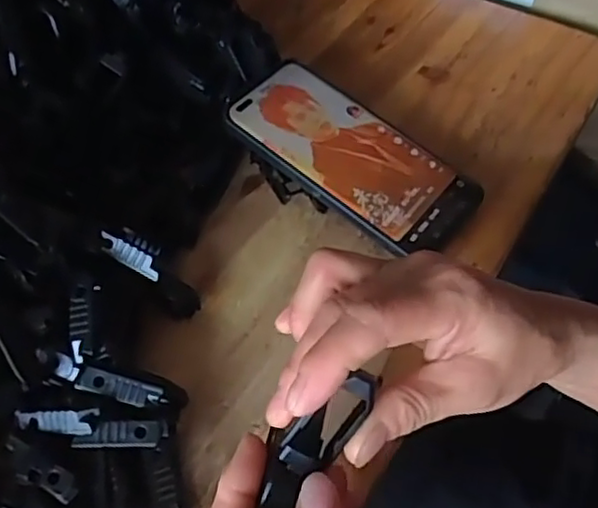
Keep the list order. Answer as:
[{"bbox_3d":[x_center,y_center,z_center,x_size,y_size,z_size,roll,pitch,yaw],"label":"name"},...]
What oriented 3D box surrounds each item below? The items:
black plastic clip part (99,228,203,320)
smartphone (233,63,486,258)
[{"bbox_3d":[-0.078,0.008,0.358,0.020,0.067,0.024,-16,35,47],"label":"black plastic clip part"},{"bbox_3d":[0.034,-0.062,0.417,0.162,0.009,0.076,36,60,10],"label":"smartphone"}]

